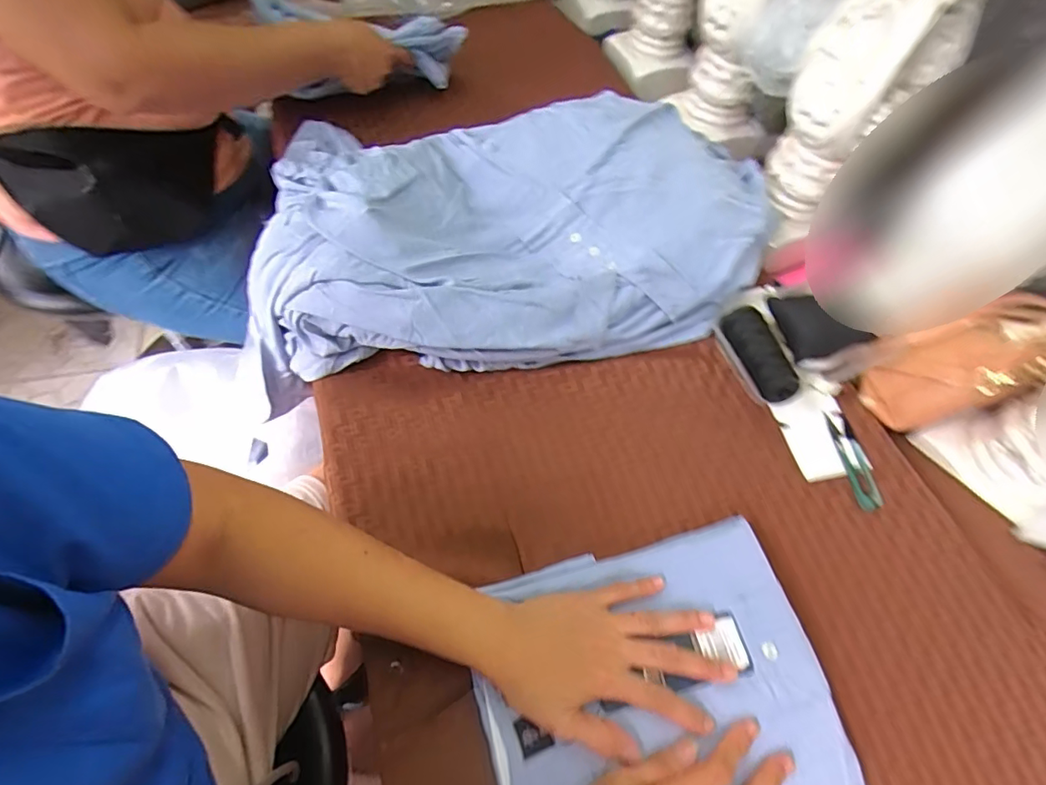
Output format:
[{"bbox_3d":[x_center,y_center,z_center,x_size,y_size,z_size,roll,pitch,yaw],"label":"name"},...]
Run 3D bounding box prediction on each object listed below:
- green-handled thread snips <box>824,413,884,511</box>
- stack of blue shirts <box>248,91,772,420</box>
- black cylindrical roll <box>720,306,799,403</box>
[{"bbox_3d":[0.332,0.066,0.509,0.025,0.004,0.101,-3,61,-5],"label":"green-handled thread snips"},{"bbox_3d":[-0.019,-0.191,0.575,0.600,0.102,0.345,-13,63,-10],"label":"stack of blue shirts"},{"bbox_3d":[0.240,-0.043,0.517,0.034,0.029,0.121,-1,45,-4],"label":"black cylindrical roll"}]

